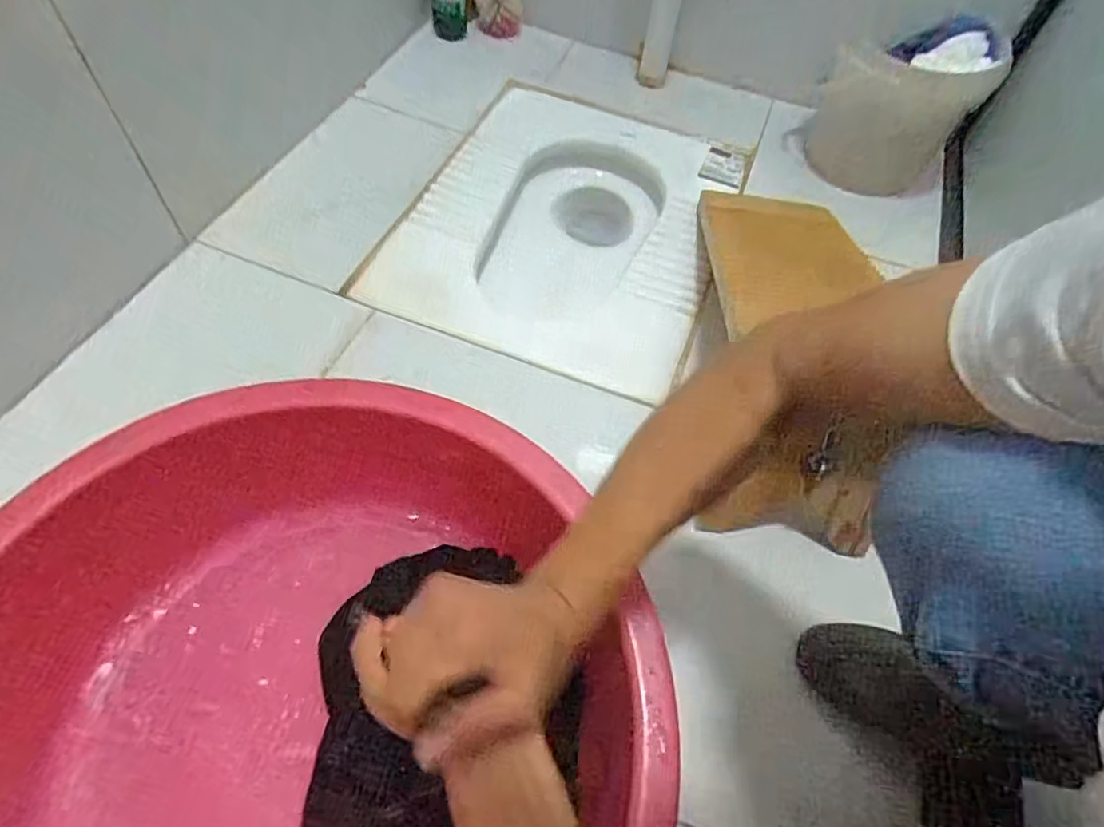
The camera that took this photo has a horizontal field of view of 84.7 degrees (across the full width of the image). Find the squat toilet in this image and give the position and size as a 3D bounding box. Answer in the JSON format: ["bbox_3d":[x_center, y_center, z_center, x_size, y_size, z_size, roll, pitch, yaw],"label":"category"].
[{"bbox_3d":[0.036,-0.310,0.997,0.454,0.173,0.476,20,58,8],"label":"squat toilet"}]

